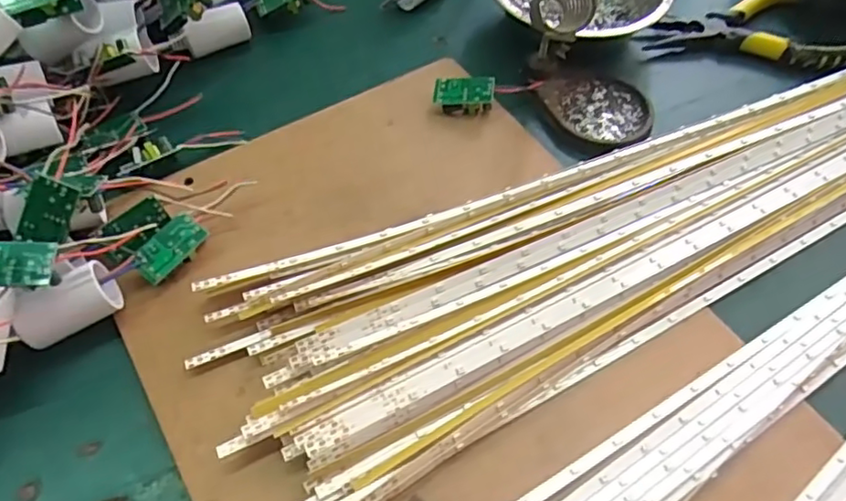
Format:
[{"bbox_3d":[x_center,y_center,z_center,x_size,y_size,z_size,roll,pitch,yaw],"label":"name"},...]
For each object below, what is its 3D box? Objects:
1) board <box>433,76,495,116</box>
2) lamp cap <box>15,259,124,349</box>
[{"bbox_3d":[0.027,-0.102,0.402,0.038,0.016,0.020,4,57,1],"label":"board"},{"bbox_3d":[-0.175,0.025,0.300,0.045,0.032,0.027,-28,61,-18],"label":"lamp cap"}]

